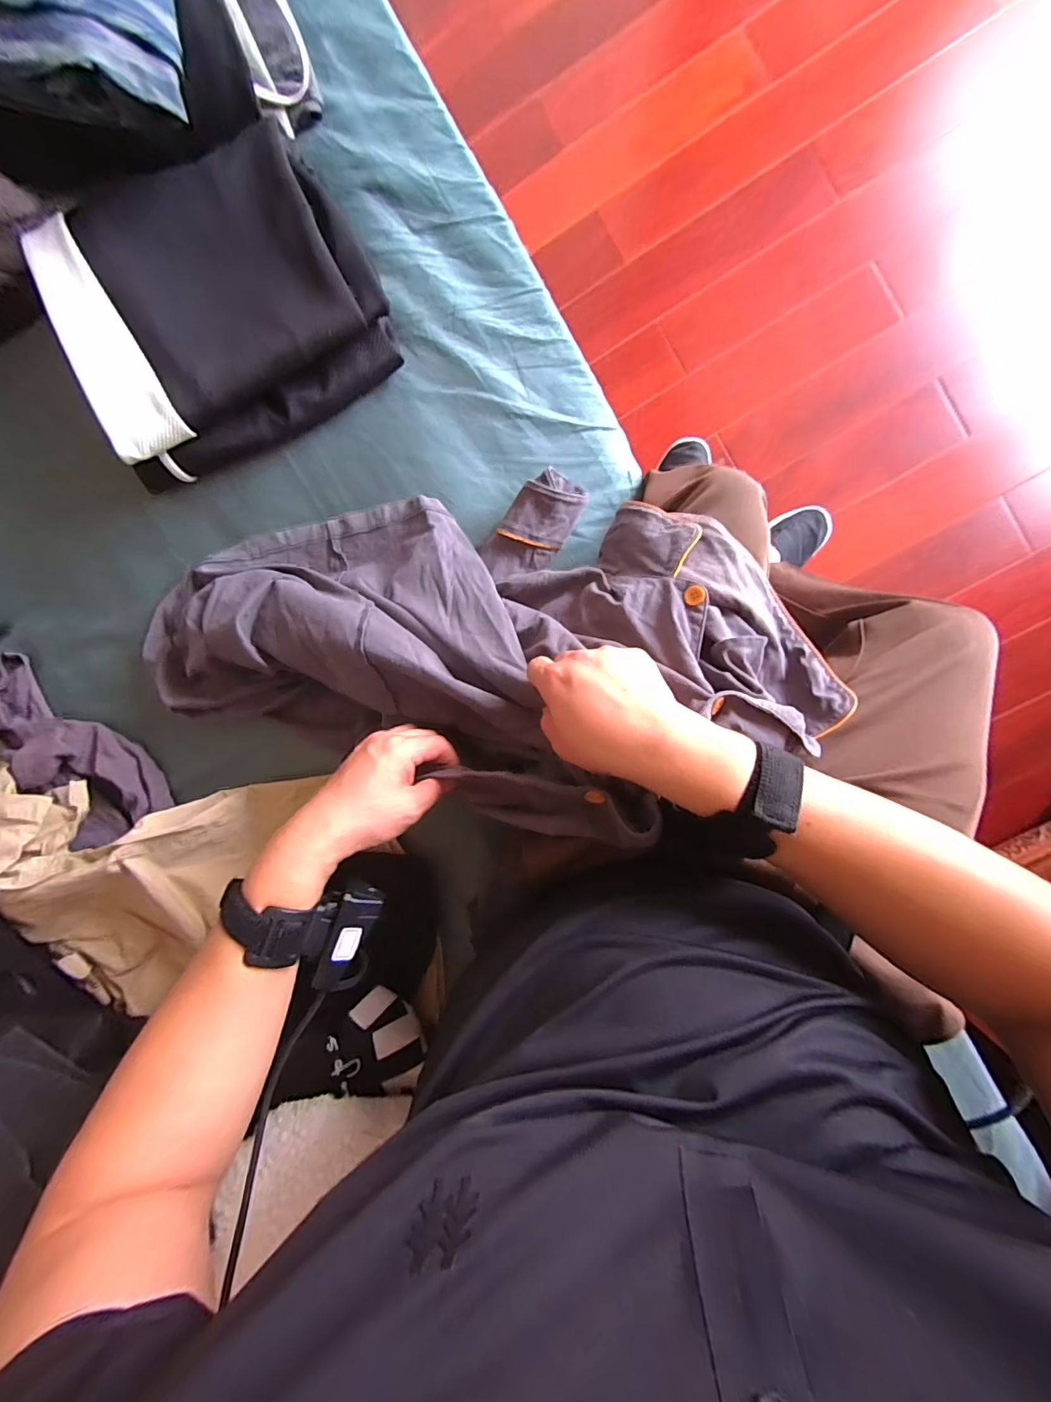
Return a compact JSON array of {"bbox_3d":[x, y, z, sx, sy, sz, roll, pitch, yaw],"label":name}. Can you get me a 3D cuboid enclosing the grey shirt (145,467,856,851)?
[{"bbox_3d":[-0.065,-0.054,0.423,0.626,0.132,0.277,4,94,12],"label":"grey shirt"}]

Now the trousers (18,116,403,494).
[{"bbox_3d":[-0.275,-0.360,0.437,0.263,0.096,0.205,-22,91,7],"label":"trousers"}]

